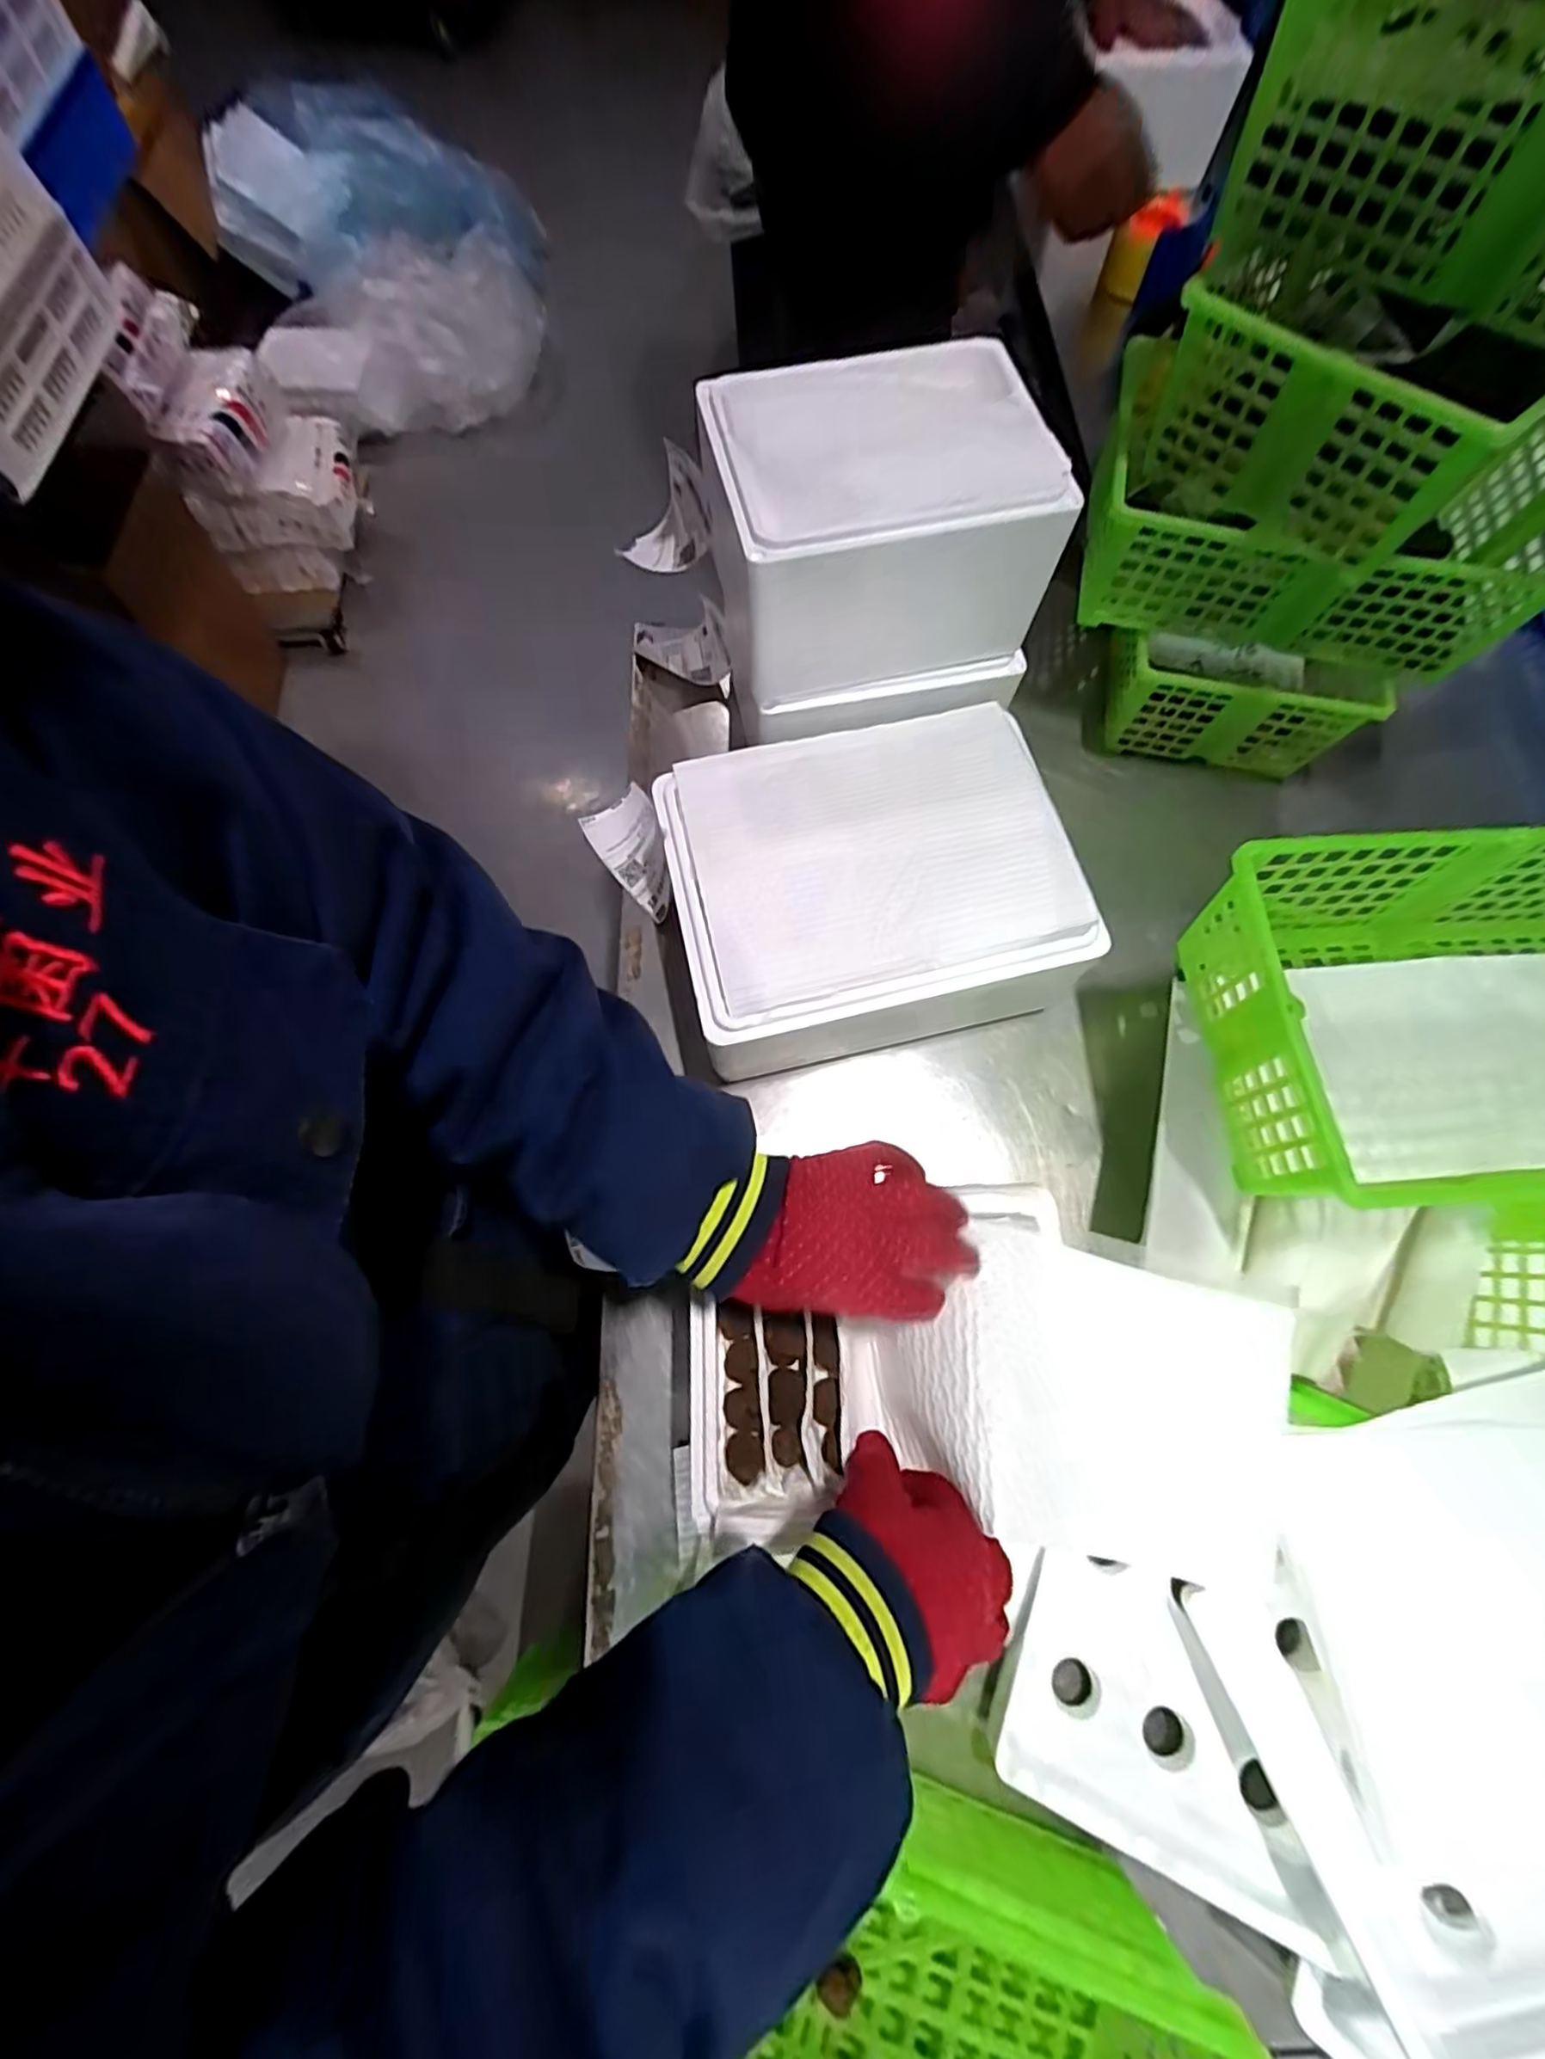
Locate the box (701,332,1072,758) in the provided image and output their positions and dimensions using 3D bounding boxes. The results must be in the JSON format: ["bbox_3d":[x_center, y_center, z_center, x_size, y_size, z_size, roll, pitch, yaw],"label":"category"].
[{"bbox_3d":[0.077,-0.387,0.542,0.231,0.158,0.205,-11,72,-4],"label":"box"}]

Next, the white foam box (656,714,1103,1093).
[{"bbox_3d":[0.069,-0.111,0.550,0.295,0.116,0.249,-16,72,-5],"label":"white foam box"}]

